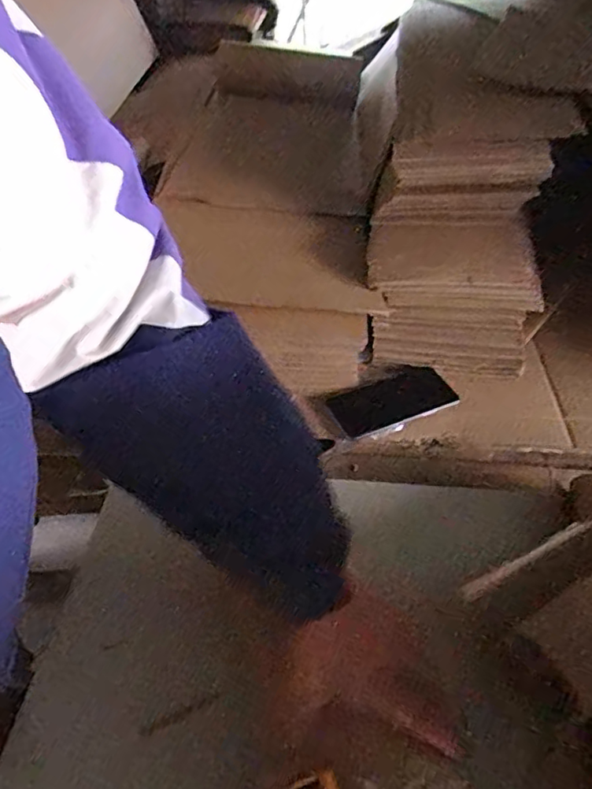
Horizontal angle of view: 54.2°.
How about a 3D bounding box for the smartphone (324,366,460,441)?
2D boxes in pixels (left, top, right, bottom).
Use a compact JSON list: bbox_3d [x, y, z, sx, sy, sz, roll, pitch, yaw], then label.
[{"bbox_3d":[0.126,0.010,0.764,0.156,0.011,0.084,-21,47,-17],"label":"smartphone"}]

